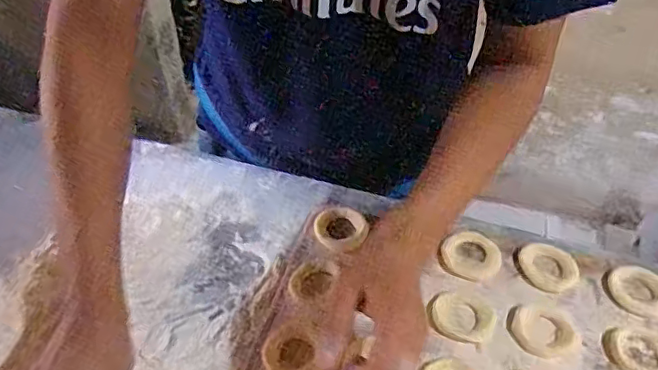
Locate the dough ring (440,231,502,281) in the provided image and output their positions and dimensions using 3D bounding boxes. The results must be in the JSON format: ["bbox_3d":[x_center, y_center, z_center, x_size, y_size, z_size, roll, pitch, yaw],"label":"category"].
[{"bbox_3d":[0.164,0.080,0.670,0.062,0.009,0.066,0,43,0],"label":"dough ring"}]

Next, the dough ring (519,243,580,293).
[{"bbox_3d":[0.248,0.091,0.650,0.057,0.008,0.065,-10,44,-10],"label":"dough ring"}]

